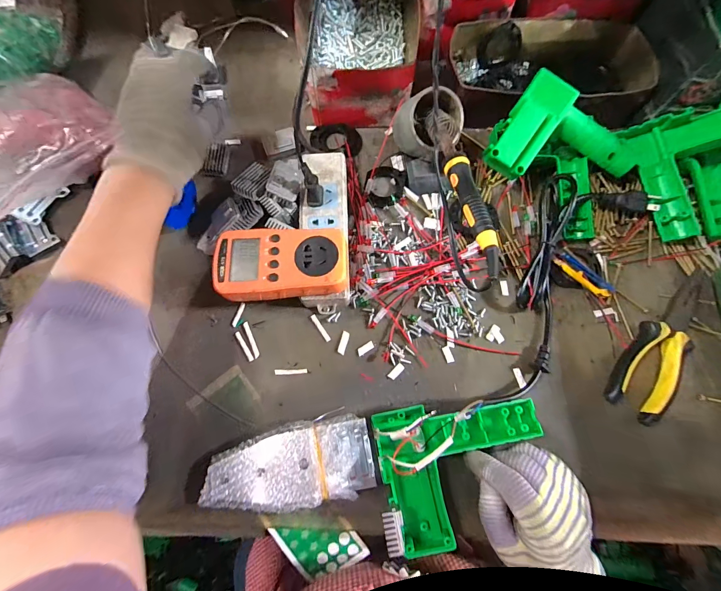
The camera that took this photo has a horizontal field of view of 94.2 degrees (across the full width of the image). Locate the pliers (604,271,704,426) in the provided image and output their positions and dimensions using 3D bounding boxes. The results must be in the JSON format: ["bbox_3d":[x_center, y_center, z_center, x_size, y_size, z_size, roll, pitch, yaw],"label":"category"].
[{"bbox_3d":[0.326,0.045,0.358,0.048,0.034,0.187,39,81,6],"label":"pliers"}]

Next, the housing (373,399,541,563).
[{"bbox_3d":[0.095,0.161,0.310,0.145,0.027,0.123,-11,80,-3],"label":"housing"}]

